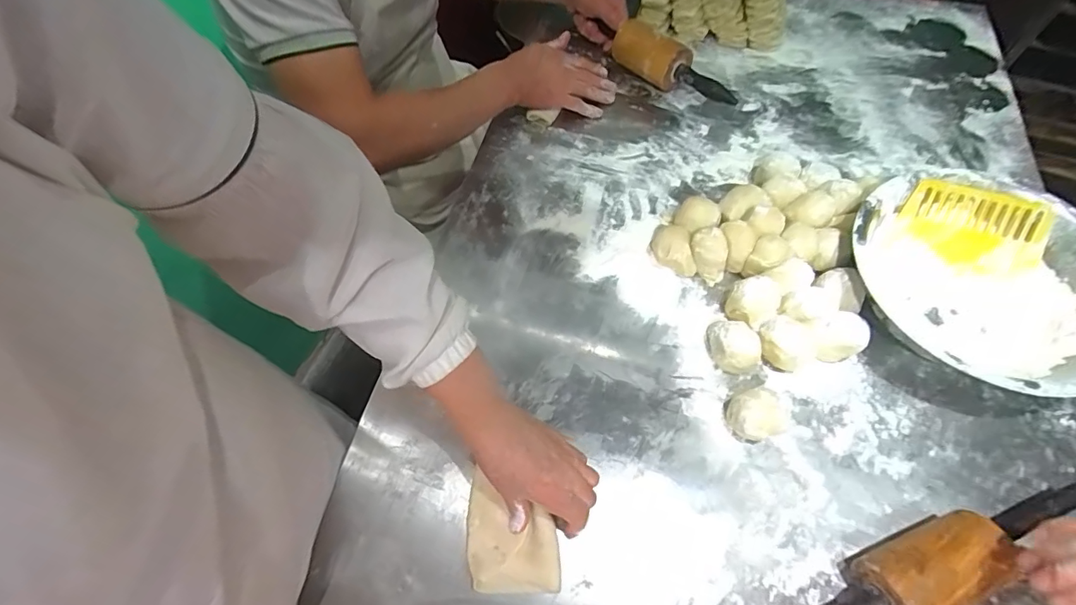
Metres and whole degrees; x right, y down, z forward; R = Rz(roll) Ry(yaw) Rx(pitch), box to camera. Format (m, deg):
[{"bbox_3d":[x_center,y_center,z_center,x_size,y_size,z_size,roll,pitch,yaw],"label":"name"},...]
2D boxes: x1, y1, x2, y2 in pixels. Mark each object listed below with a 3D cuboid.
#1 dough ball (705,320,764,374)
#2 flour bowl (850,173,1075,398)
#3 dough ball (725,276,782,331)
[{"bbox_3d":[0.220,0.048,0.552,0.042,0.048,0.062,-24,63,-12],"label":"dough ball"},{"bbox_3d":[0.508,-0.024,0.564,0.237,0.087,0.271,-28,64,-14],"label":"flour bowl"},{"bbox_3d":[0.254,0.002,0.582,0.060,0.045,0.051,-38,67,-18],"label":"dough ball"}]

